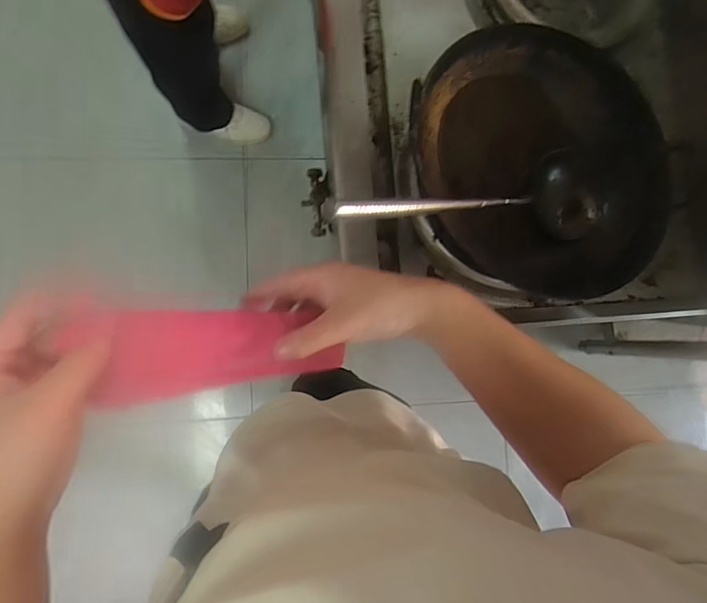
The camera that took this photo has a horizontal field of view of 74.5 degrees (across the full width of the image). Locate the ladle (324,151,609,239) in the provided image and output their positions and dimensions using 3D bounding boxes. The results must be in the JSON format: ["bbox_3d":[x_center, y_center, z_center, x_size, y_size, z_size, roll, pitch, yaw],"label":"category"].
[{"bbox_3d":[0.200,-0.139,0.622,0.434,0.065,0.133,-11,87,-38],"label":"ladle"}]

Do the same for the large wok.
[{"bbox_3d":[0.286,-0.223,0.691,0.367,0.122,0.334,1,86,-8],"label":"large wok"}]

